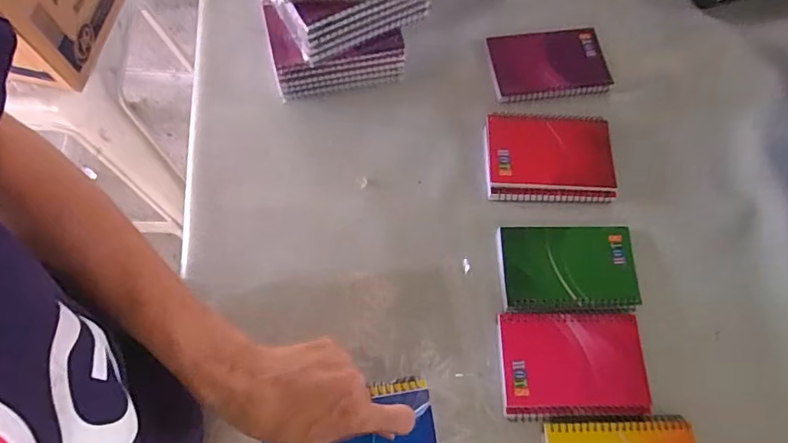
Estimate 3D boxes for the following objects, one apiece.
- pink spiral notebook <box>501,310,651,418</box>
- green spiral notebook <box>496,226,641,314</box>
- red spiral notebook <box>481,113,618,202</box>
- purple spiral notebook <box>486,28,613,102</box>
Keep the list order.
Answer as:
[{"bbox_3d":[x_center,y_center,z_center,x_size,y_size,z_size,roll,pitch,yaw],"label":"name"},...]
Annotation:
[{"bbox_3d":[0.161,0.130,0.459,0.128,0.008,0.091,-1,72,-2],"label":"pink spiral notebook"},{"bbox_3d":[0.170,0.047,0.497,0.130,0.012,0.085,1,72,-2],"label":"green spiral notebook"},{"bbox_3d":[0.163,-0.068,0.530,0.131,0.006,0.097,2,72,-2],"label":"red spiral notebook"},{"bbox_3d":[0.174,-0.179,0.573,0.129,0.009,0.083,-6,72,-4],"label":"purple spiral notebook"}]

